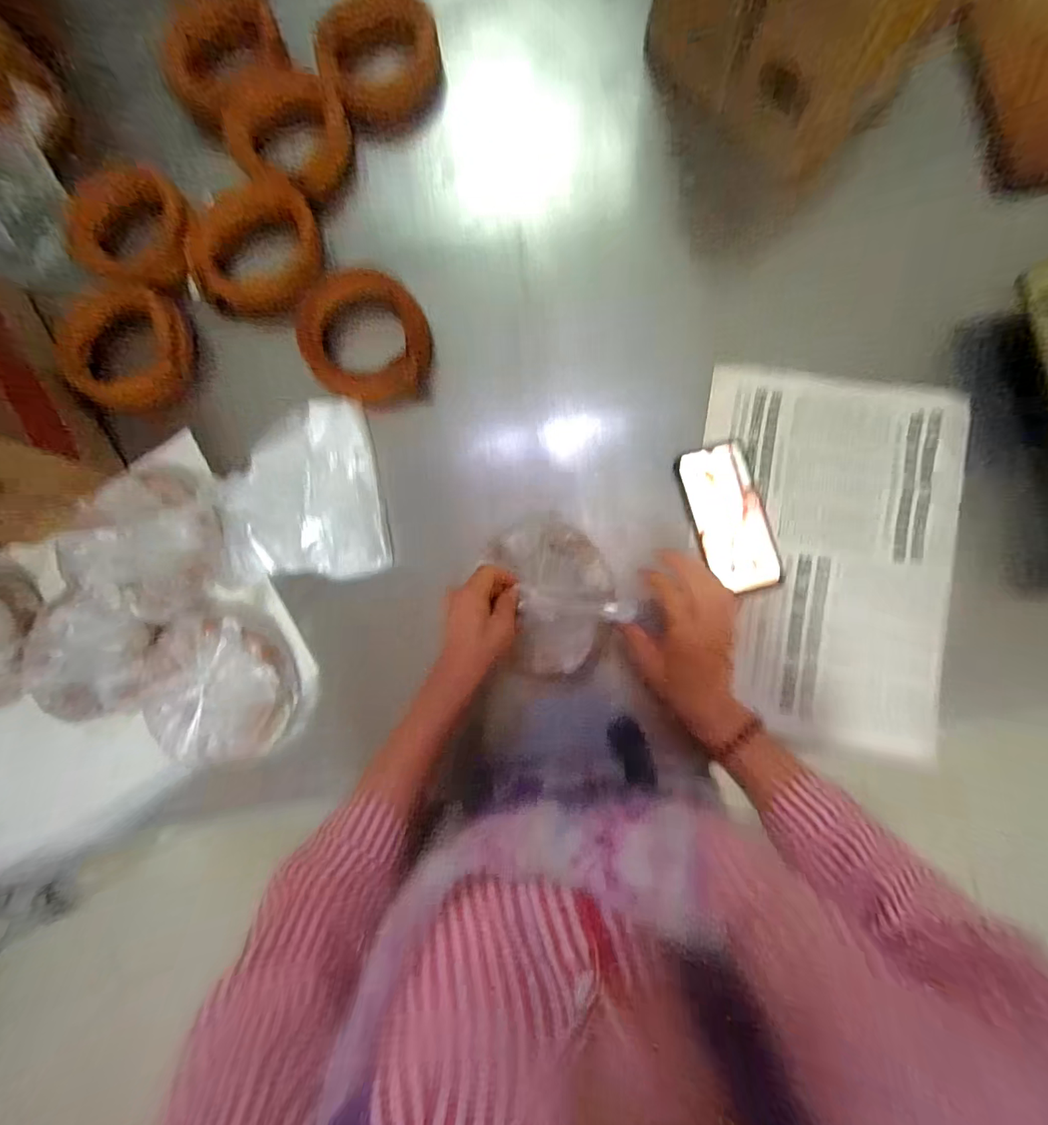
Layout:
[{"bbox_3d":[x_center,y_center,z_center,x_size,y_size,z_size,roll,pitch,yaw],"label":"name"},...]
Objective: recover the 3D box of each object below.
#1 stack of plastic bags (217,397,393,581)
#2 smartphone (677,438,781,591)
[{"bbox_3d":[-0.259,-0.078,0.558,0.178,0.015,0.208,-13,83,-1],"label":"stack of plastic bags"},{"bbox_3d":[0.226,-0.048,0.519,0.079,0.017,0.160,-18,83,2],"label":"smartphone"}]

